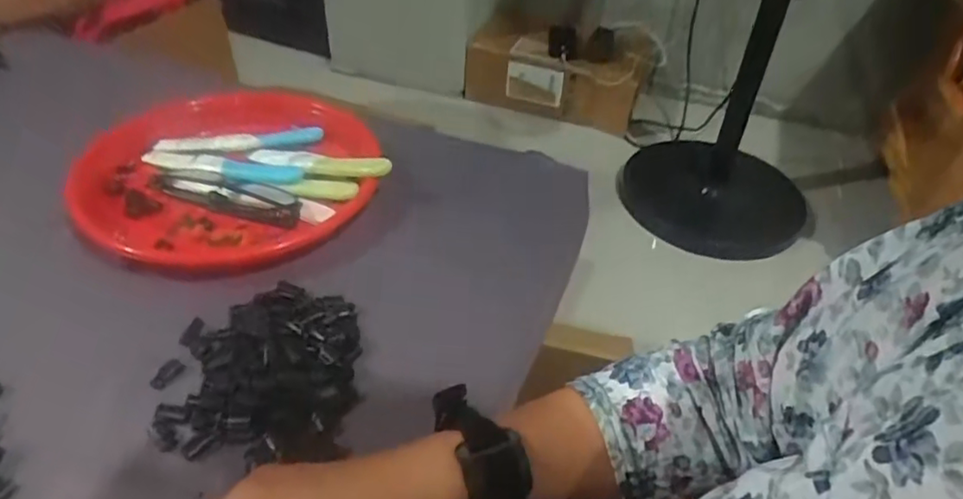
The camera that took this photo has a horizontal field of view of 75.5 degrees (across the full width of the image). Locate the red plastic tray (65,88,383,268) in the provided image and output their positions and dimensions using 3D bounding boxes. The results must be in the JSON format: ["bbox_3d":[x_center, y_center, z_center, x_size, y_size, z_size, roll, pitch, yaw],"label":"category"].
[{"bbox_3d":[-0.222,-0.076,0.555,0.244,0.030,0.231,2,41,-4],"label":"red plastic tray"}]

